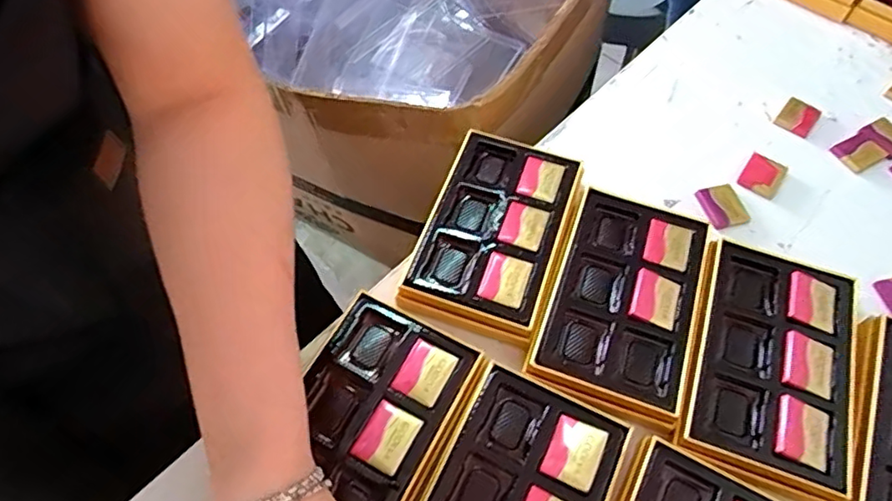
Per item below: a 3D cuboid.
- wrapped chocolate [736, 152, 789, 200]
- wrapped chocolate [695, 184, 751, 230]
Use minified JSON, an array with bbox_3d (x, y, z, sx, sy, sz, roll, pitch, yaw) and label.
[{"bbox_3d":[0.276,-0.066,0.515,0.032,0.008,0.043,34,64,17],"label":"wrapped chocolate"},{"bbox_3d":[0.233,-0.039,0.497,0.029,0.011,0.041,-10,60,-7],"label":"wrapped chocolate"}]

